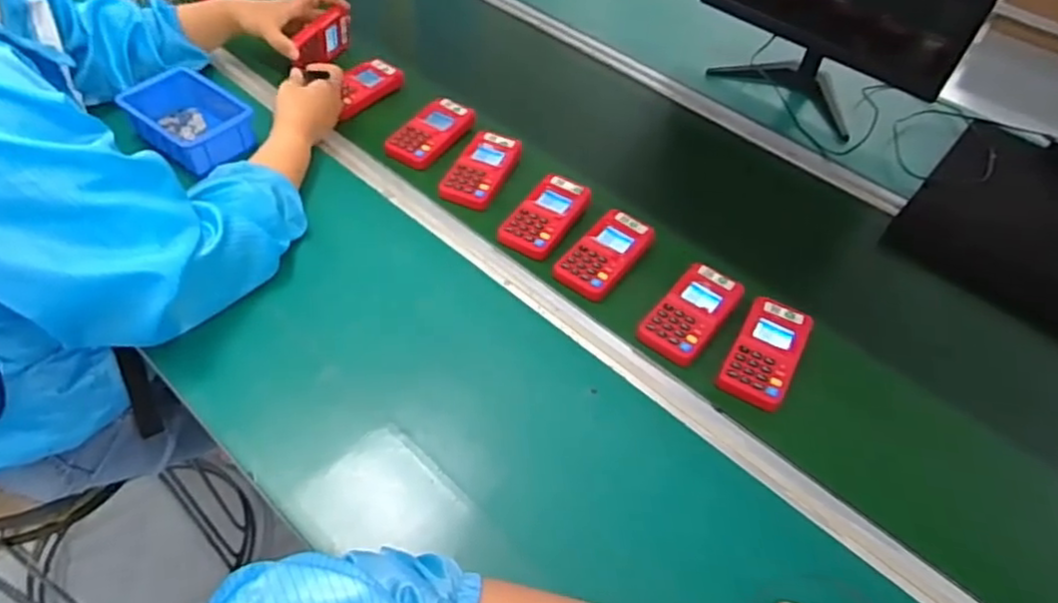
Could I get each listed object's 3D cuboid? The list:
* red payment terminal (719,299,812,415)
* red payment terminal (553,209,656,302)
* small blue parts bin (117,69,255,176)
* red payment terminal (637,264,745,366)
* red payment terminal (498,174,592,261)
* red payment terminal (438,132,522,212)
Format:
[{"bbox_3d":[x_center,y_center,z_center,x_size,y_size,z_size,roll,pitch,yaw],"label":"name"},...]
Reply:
[{"bbox_3d":[0.241,0.048,0.676,0.063,0.015,0.123,26,53,16],"label":"red payment terminal"},{"bbox_3d":[0.085,-0.056,0.738,0.070,0.016,0.125,34,56,22],"label":"red payment terminal"},{"bbox_3d":[-0.414,-0.217,0.823,0.152,0.048,0.110,32,55,20],"label":"small blue parts bin"},{"bbox_3d":[0.168,0.009,0.687,0.064,0.015,0.120,32,55,21],"label":"red payment terminal"},{"bbox_3d":[0.021,-0.103,0.784,0.068,0.021,0.119,31,55,19],"label":"red payment terminal"},{"bbox_3d":[-0.060,-0.164,0.830,0.067,0.019,0.130,19,52,11],"label":"red payment terminal"}]

